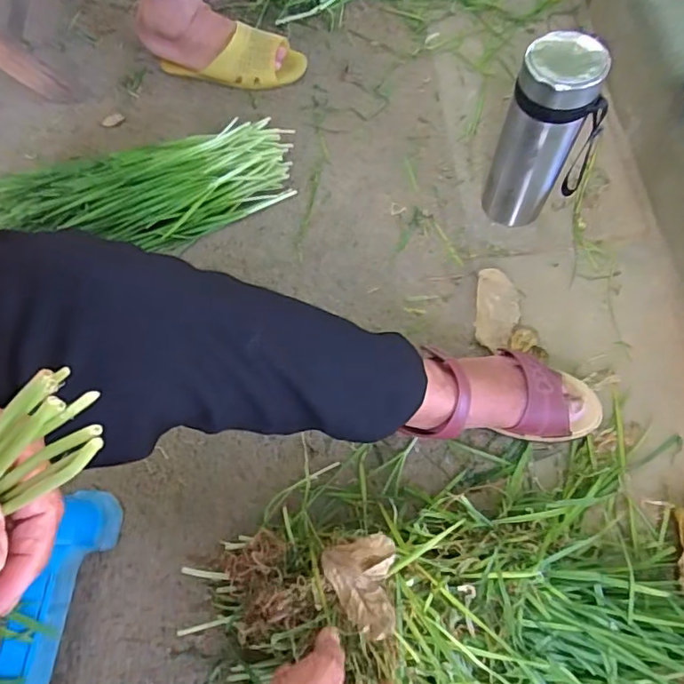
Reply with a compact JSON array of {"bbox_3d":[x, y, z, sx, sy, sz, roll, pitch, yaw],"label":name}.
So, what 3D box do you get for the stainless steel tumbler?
[{"bbox_3d":[0.248,-0.240,0.659,0.104,0.231,0.095,-1,68,3],"label":"stainless steel tumbler"}]

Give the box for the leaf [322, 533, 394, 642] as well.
[{"bbox_3d":[0.019,0.217,0.480,0.063,0.034,0.079,-12,66,-1],"label":"leaf"}]

